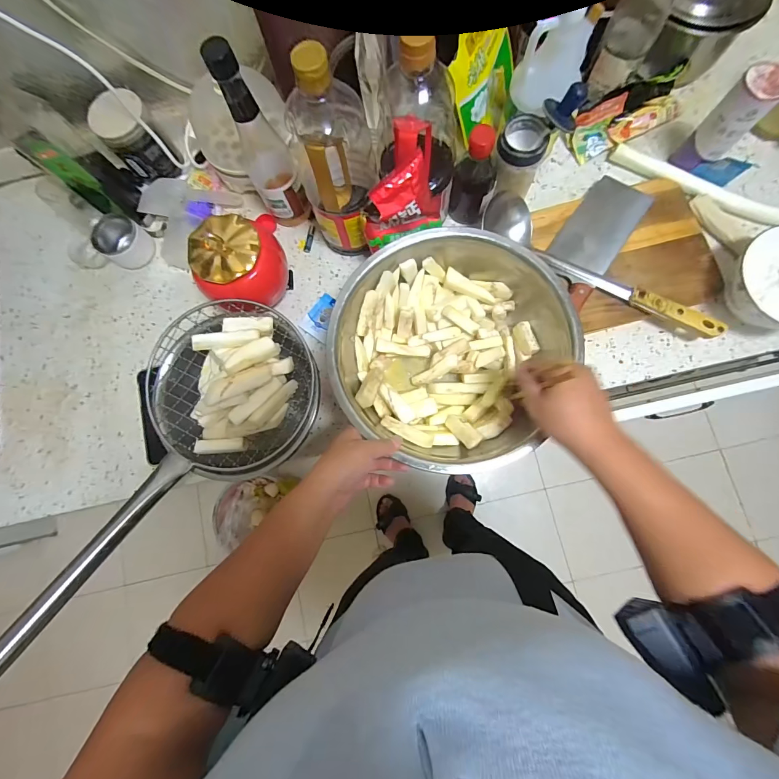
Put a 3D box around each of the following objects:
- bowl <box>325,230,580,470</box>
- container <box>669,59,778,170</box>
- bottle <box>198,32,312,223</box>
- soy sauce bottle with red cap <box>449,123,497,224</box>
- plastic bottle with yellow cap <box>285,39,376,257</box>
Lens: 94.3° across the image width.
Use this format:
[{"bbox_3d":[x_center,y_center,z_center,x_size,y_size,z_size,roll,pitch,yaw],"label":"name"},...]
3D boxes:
[{"bbox_3d":[0.071,-0.052,0.477,0.265,0.112,0.283,0,80,3],"label":"bowl"},{"bbox_3d":[0.460,-0.361,0.503,0.052,0.141,0.053,0,80,3],"label":"container"},{"bbox_3d":[-0.165,-0.311,0.477,0.061,0.239,0.057,-21,80,-1],"label":"bottle"},{"bbox_3d":[0.119,-0.299,0.504,0.056,0.129,0.045,13,81,5],"label":"soy sauce bottle with red cap"},{"bbox_3d":[-0.065,-0.265,0.451,0.091,0.260,0.078,3,81,3],"label":"plastic bottle with yellow cap"}]

